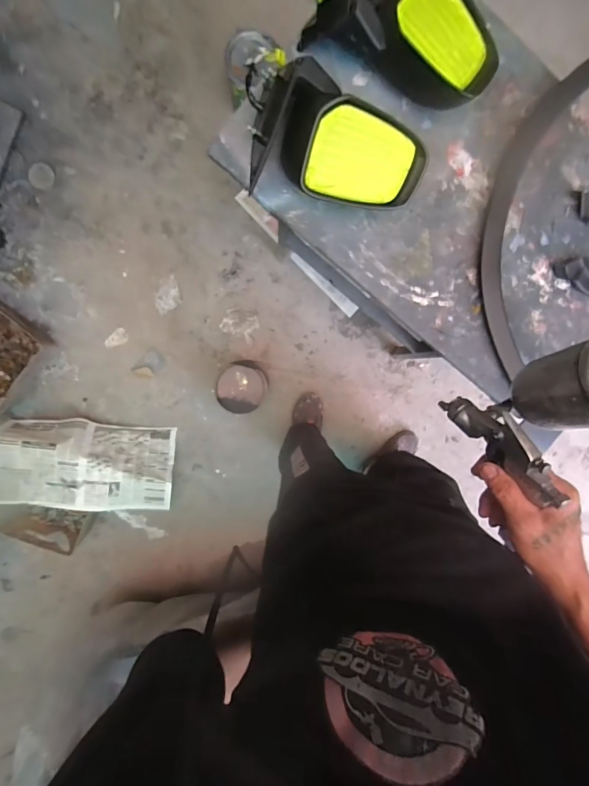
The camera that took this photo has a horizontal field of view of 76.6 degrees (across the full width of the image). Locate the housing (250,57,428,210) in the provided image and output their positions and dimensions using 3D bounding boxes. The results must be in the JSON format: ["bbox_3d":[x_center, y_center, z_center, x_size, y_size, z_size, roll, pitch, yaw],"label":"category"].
[{"bbox_3d":[0.074,-0.427,0.645,0.300,0.108,0.163,15,95,-4],"label":"housing"}]

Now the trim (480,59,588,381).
[{"bbox_3d":[0.484,-0.390,0.728,0.190,0.043,0.682,22,95,-4],"label":"trim"}]

